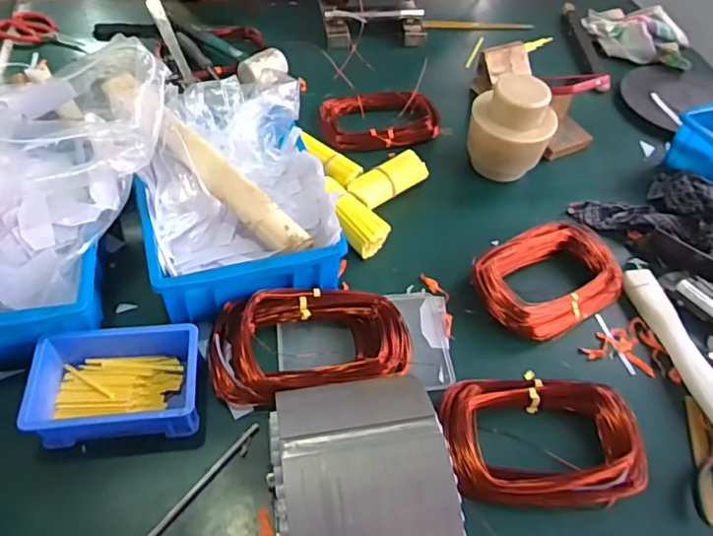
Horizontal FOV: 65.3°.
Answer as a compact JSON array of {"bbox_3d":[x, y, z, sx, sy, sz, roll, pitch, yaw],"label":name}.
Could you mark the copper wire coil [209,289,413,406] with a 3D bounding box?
[{"bbox_3d":[-0.049,0.076,0.581,0.205,0.048,0.118,-11,54,-13],"label":"copper wire coil"}]

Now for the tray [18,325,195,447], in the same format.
[{"bbox_3d":[-0.224,0.108,0.533,0.146,0.057,0.109,-3,53,-8],"label":"tray"}]

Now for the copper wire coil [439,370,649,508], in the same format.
[{"bbox_3d":[0.179,0.162,0.543,0.190,0.039,0.129,-2,53,-7],"label":"copper wire coil"}]

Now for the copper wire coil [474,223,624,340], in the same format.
[{"bbox_3d":[0.229,0.009,0.663,0.179,0.046,0.123,-24,58,-22],"label":"copper wire coil"}]

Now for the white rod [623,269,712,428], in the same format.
[{"bbox_3d":[0.368,0.122,0.592,0.027,0.029,0.295,-6,53,-10],"label":"white rod"}]

